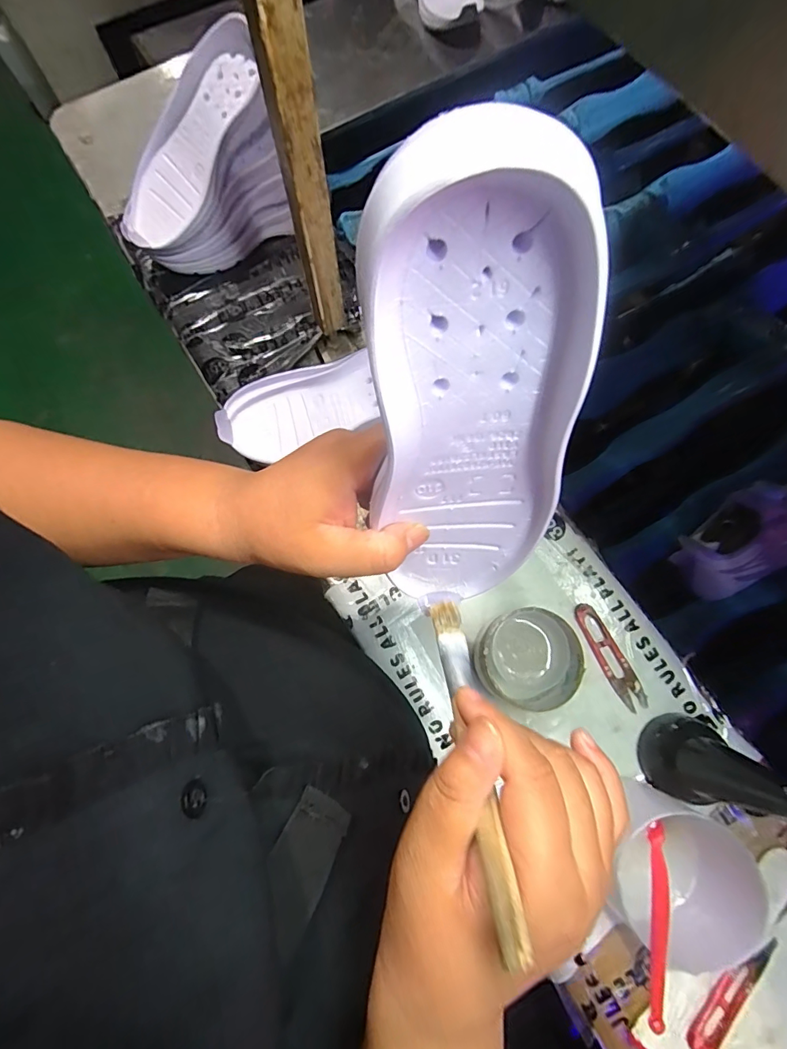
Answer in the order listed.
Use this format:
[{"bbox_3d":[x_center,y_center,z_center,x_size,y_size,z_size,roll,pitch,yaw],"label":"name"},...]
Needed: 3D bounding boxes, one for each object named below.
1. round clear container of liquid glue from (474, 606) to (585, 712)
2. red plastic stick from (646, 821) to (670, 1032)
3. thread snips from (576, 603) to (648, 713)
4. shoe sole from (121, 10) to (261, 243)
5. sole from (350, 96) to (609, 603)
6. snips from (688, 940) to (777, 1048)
[{"bbox_3d":[0.117,0.118,0.399,0.079,0.053,0.081,0,75,0],"label":"round clear container of liquid glue"},{"bbox_3d":[0.182,0.264,0.313,0.008,0.017,0.138,42,34,10],"label":"red plastic stick"},{"bbox_3d":[0.202,0.122,0.420,0.023,0.007,0.102,-24,76,-7],"label":"thread snips"},{"bbox_3d":[-0.215,-0.394,0.469,0.085,0.029,0.219,44,109,11],"label":"shoe sole"},{"bbox_3d":[0.032,-0.026,0.192,0.073,0.219,0.025,-12,52,-4],"label":"sole"},{"bbox_3d":[0.265,0.366,0.353,0.100,0.011,0.021,-38,78,-10],"label":"snips"}]

